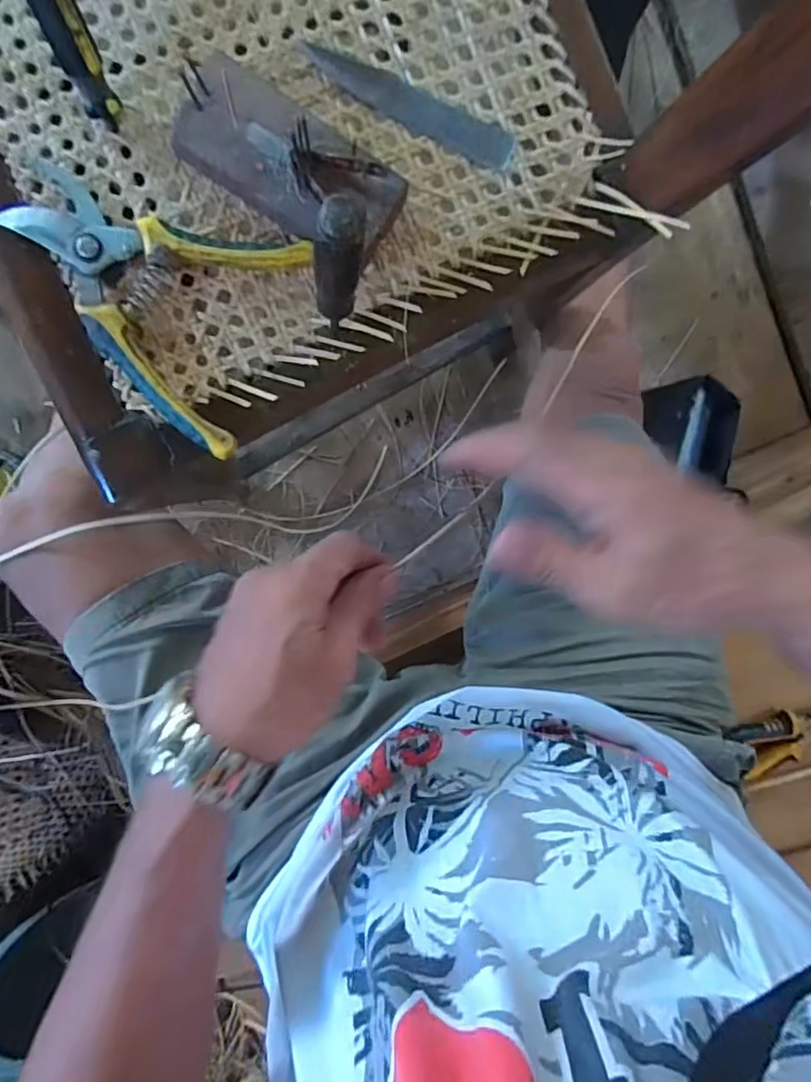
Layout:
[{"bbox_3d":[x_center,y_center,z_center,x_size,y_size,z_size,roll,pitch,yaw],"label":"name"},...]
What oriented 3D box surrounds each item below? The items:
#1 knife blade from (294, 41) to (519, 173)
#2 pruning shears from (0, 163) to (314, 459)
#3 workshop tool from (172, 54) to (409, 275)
[{"bbox_3d":[0.003,-0.263,0.341,0.136,0.004,0.025,22,92,-6],"label":"knife blade"},{"bbox_3d":[-0.158,-0.146,0.337,0.167,0.020,0.128,26,93,-4],"label":"pruning shears"},{"bbox_3d":[-0.067,-0.216,0.329,0.124,0.032,0.060,32,92,-4],"label":"workshop tool"}]

